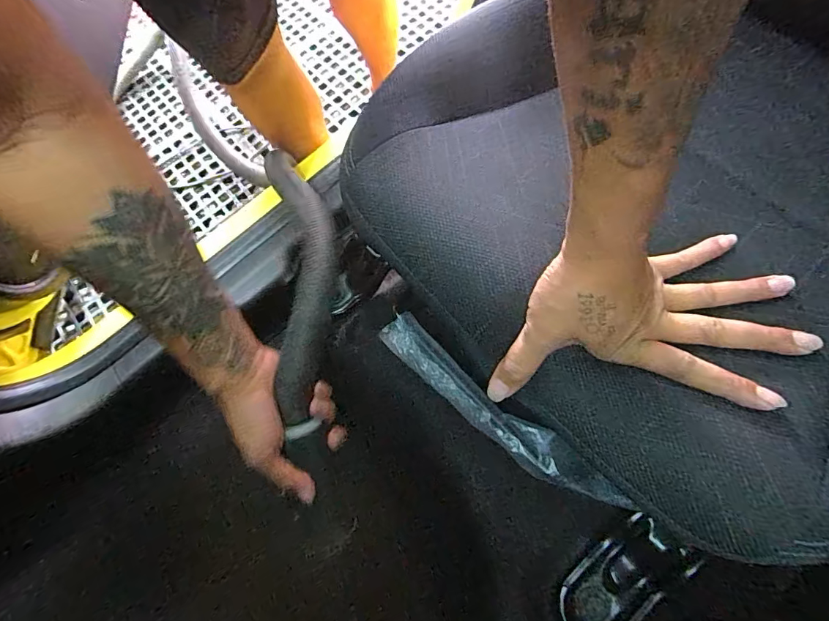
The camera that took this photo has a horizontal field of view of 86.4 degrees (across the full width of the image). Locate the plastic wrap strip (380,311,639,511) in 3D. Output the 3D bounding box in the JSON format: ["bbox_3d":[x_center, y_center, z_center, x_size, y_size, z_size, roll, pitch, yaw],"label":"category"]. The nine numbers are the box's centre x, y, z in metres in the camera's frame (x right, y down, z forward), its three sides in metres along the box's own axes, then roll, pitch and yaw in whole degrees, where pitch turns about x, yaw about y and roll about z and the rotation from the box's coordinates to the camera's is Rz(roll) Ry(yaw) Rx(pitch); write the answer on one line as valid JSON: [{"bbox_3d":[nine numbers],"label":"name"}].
[{"bbox_3d":[0.067,0.087,0.390,0.245,0.021,0.035,41,79,19],"label":"plastic wrap strip"}]

